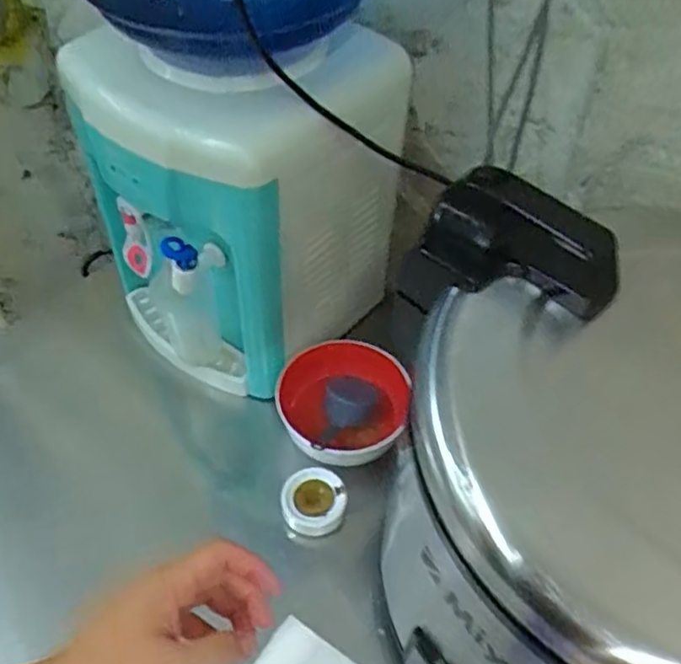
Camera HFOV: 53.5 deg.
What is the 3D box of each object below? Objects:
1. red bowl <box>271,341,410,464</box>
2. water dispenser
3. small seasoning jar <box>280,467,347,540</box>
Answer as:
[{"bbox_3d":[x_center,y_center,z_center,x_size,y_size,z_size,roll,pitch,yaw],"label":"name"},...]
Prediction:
[{"bbox_3d":[0.000,0.096,0.780,0.130,0.077,0.149,-12,51,-13],"label":"red bowl"},{"bbox_3d":[-0.117,-0.143,0.783,0.303,0.351,0.268,33,55,23],"label":"water dispenser"},{"bbox_3d":[-0.029,0.184,0.725,0.067,0.048,0.063,1,49,-1],"label":"small seasoning jar"}]

